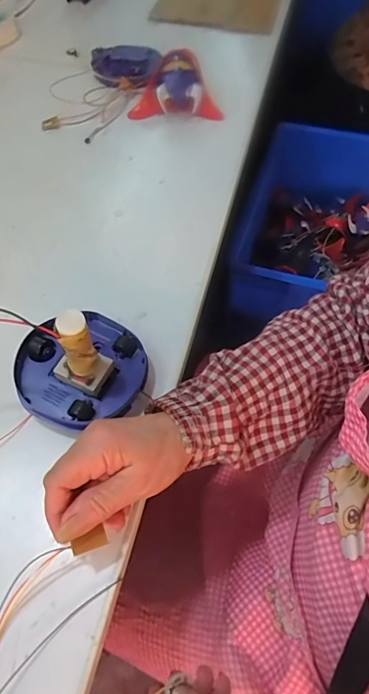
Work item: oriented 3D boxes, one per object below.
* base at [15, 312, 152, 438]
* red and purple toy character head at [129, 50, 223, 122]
[{"bbox_3d":[-0.089,0.022,0.374,0.108,0.032,0.098,-22,62,-14],"label":"base"},{"bbox_3d":[-0.017,-0.378,0.613,0.128,0.059,0.075,-9,58,-5],"label":"red and purple toy character head"}]

